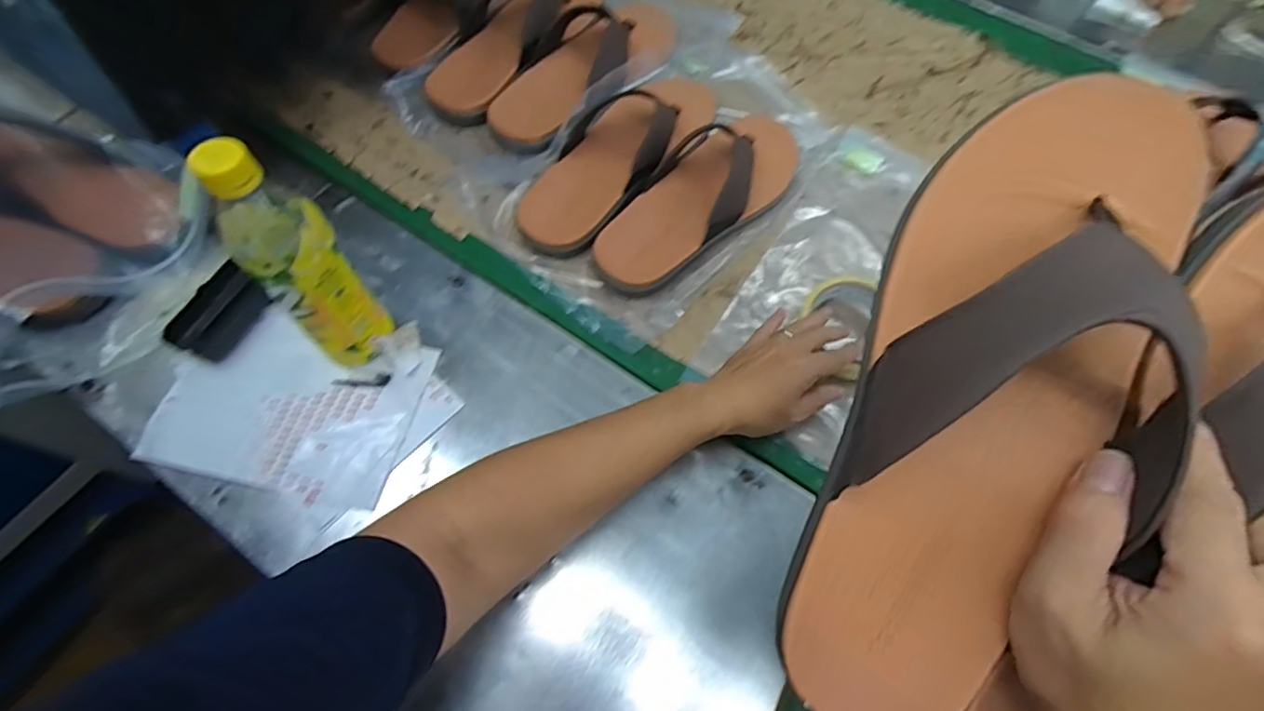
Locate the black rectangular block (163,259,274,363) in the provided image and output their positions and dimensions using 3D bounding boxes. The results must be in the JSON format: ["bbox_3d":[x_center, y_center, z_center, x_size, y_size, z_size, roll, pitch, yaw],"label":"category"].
[{"bbox_3d":[-0.376,-0.039,0.500,0.055,0.008,0.083,32,68,-12],"label":"black rectangular block"}]

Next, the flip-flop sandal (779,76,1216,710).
[{"bbox_3d":[0.140,0.027,0.208,0.100,0.066,0.278,21,95,6],"label":"flip-flop sandal"}]

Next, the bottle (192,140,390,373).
[{"bbox_3d":[-0.245,-0.065,0.411,0.056,0.215,0.067,-38,72,-19],"label":"bottle"}]

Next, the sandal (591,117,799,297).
[{"bbox_3d":[0.078,-0.176,0.566,0.288,0.062,0.096,-39,73,-19],"label":"sandal"}]

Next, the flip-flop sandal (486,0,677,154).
[{"bbox_3d":[-0.044,-0.359,0.654,0.118,0.052,0.315,36,68,13],"label":"flip-flop sandal"}]

